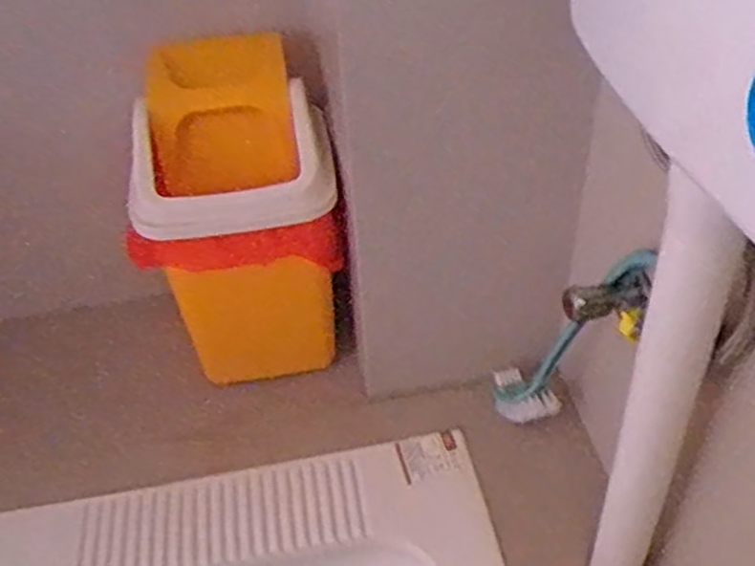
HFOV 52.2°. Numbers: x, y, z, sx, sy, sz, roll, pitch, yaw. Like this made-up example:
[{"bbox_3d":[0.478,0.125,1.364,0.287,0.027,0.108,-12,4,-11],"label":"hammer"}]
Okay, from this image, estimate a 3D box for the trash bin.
[{"bbox_3d":[-0.159,-0.061,0.920,0.220,0.395,0.192,-11,43,-8],"label":"trash bin"}]

